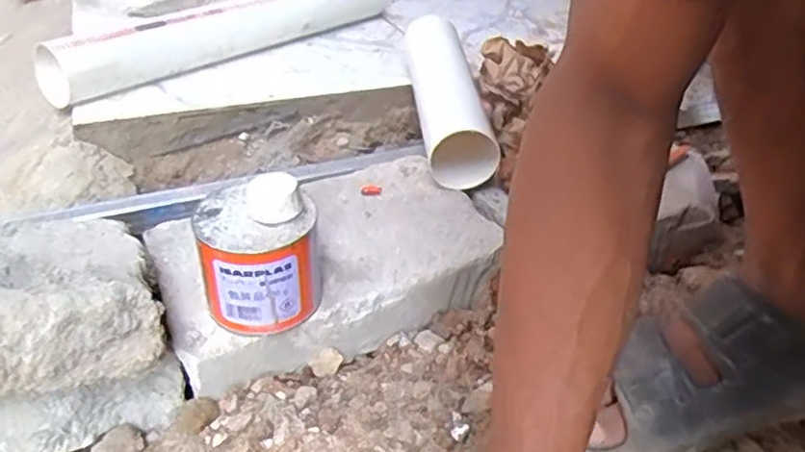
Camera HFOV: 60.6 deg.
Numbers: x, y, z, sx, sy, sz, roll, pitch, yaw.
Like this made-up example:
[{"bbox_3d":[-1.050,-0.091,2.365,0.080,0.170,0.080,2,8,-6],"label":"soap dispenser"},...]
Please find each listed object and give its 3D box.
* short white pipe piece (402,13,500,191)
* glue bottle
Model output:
[{"bbox_3d":[0.057,-0.171,0.840,0.077,0.073,0.313,-1,44,-6],"label":"short white pipe piece"},{"bbox_3d":[-0.119,0.019,0.574,0.095,0.101,0.087,-5,32,-11],"label":"glue bottle"}]

